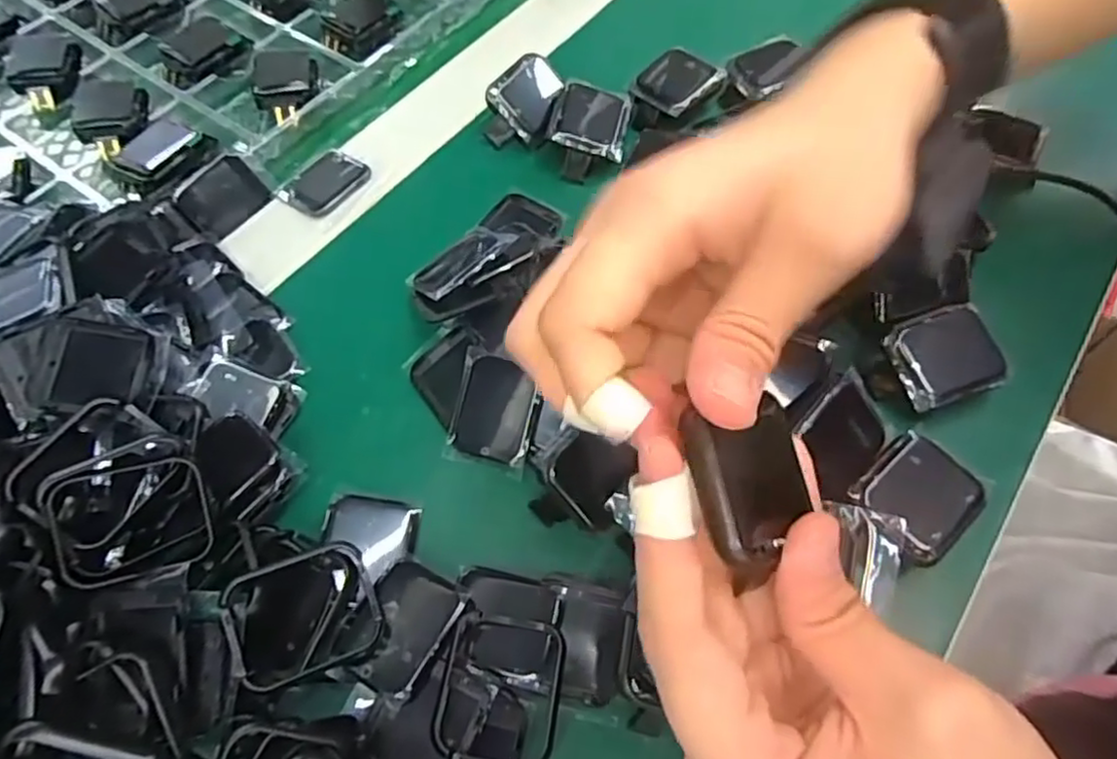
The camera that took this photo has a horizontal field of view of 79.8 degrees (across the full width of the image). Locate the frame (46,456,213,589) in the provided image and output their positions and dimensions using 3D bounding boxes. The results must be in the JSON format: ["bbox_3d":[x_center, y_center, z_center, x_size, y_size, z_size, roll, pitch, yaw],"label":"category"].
[{"bbox_3d":[-0.137,0.045,0.212,0.045,0.008,0.036,-12,85,-17],"label":"frame"}]

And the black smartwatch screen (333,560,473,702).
[{"bbox_3d":[-0.052,0.082,0.221,0.029,0.007,0.040,28,64,16],"label":"black smartwatch screen"}]

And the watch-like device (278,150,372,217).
[{"bbox_3d":[-0.112,-0.098,0.328,0.030,0.004,0.044,31,65,17],"label":"watch-like device"}]

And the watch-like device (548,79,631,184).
[{"bbox_3d":[0.015,-0.124,0.334,0.036,0.018,0.049,15,65,-6],"label":"watch-like device"}]

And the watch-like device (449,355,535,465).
[{"bbox_3d":[-0.024,0.011,0.259,0.030,0.004,0.038,14,87,19],"label":"watch-like device"}]

